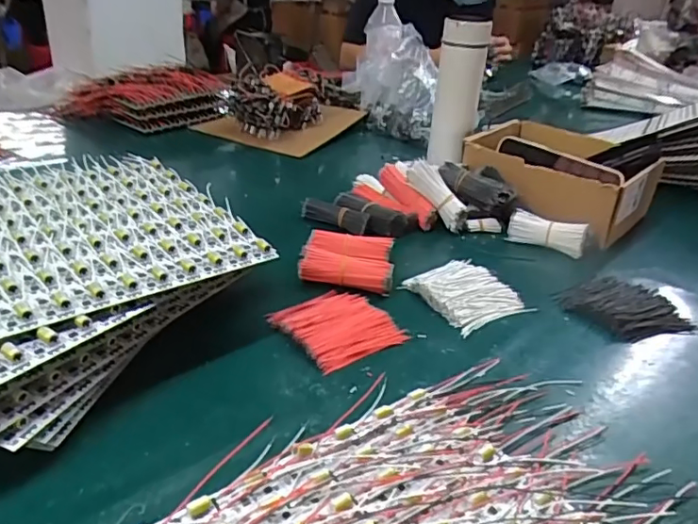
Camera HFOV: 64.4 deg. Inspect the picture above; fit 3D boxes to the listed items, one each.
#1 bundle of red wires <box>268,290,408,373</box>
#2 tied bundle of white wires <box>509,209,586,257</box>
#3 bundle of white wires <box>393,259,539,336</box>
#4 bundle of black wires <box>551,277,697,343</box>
[{"bbox_3d":[-0.013,0.054,0.494,0.086,0.014,0.098,-19,35,-36],"label":"bundle of red wires"},{"bbox_3d":[0.235,-0.034,0.658,0.086,0.038,0.025,22,33,30],"label":"tied bundle of white wires"},{"bbox_3d":[0.117,0.029,0.558,0.088,0.014,0.097,-16,34,-33],"label":"bundle of white wires"},{"bbox_3d":[0.272,0.044,0.551,0.101,0.013,0.103,-10,31,-25],"label":"bundle of black wires"}]

